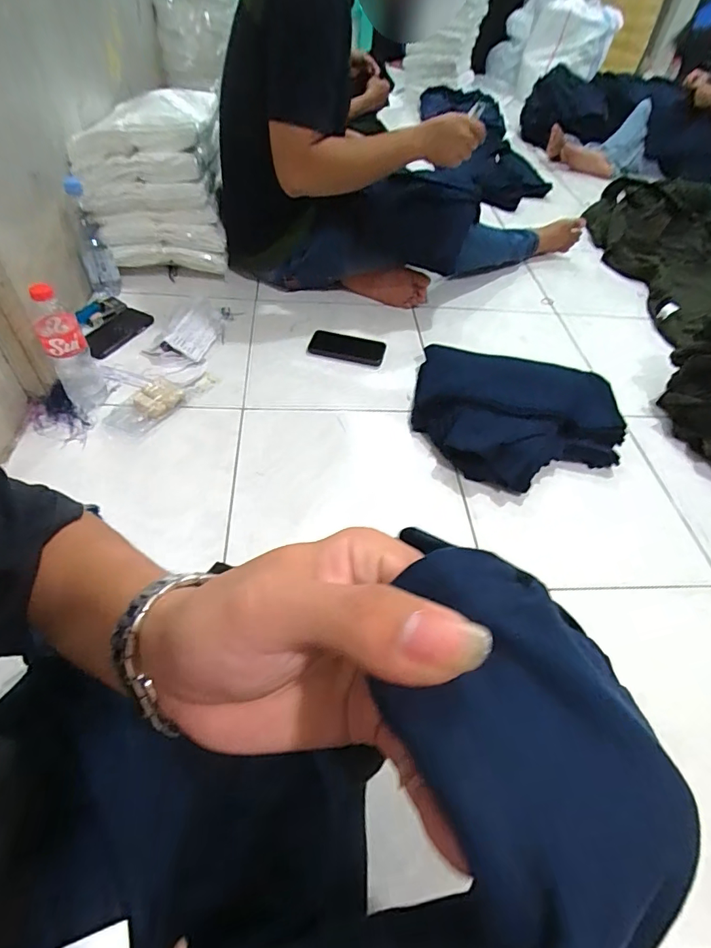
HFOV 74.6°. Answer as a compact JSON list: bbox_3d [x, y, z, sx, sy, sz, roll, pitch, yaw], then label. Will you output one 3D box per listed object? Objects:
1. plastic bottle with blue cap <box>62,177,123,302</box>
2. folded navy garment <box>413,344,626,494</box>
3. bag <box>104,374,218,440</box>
[{"bbox_3d":[-0.577,-0.506,1.018,0.069,0.221,0.064,-21,55,-20],"label":"plastic bottle with blue cap"},{"bbox_3d":[0.325,-0.120,0.939,0.410,0.070,0.371,10,51,4],"label":"folded navy garment"},{"bbox_3d":[-0.369,-0.147,0.887,0.091,0.032,0.223,24,53,15],"label":"bag"}]

